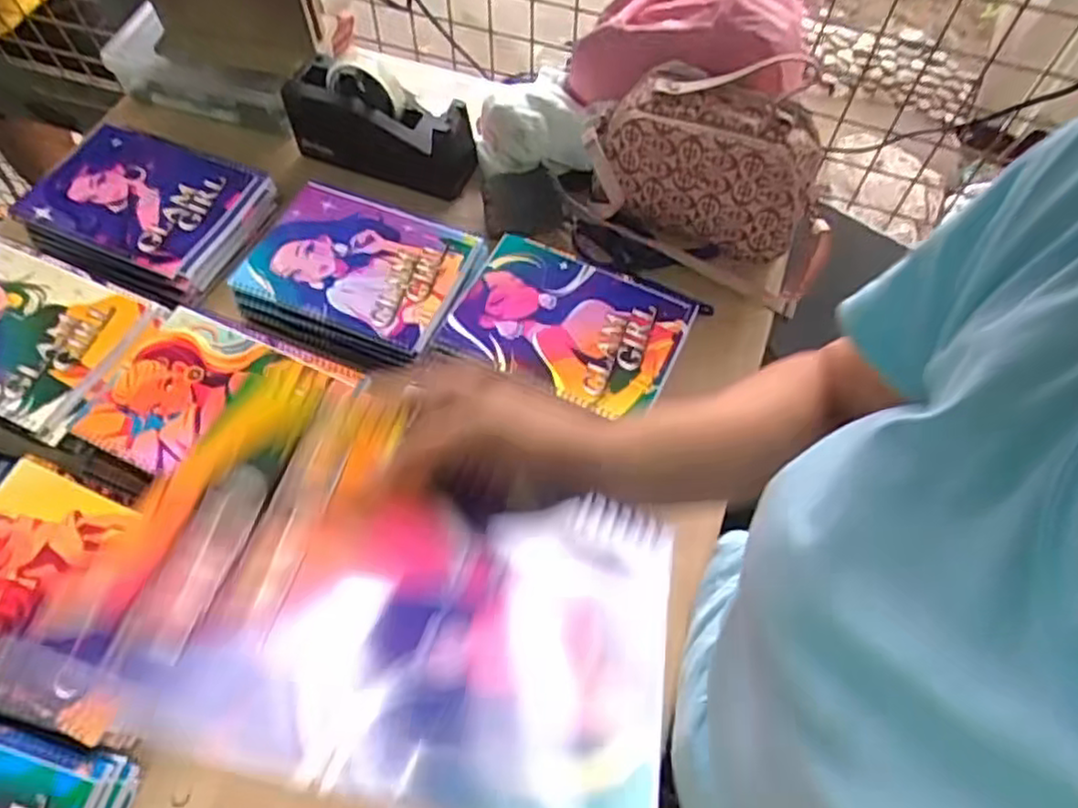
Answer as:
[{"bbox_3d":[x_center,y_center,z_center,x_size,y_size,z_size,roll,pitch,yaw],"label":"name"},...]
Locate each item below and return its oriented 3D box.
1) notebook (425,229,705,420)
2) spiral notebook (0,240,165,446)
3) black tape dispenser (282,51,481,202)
[{"bbox_3d":[0.031,-0.079,0.664,0.208,0.015,0.160,18,62,9],"label":"notebook"},{"bbox_3d":[-0.481,-0.072,0.652,0.219,0.008,0.151,23,63,11],"label":"spiral notebook"},{"bbox_3d":[-0.176,-0.316,0.808,0.205,0.106,0.070,18,62,8],"label":"black tape dispenser"}]

